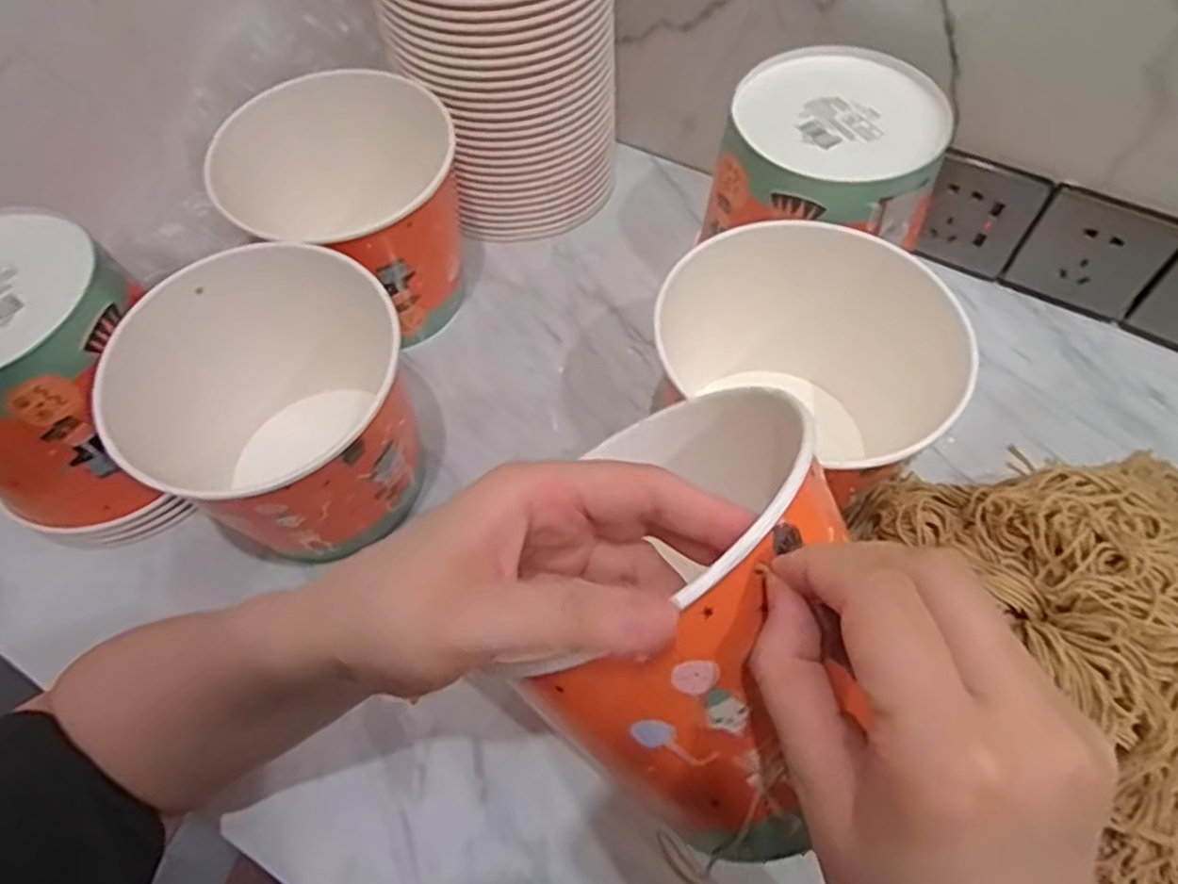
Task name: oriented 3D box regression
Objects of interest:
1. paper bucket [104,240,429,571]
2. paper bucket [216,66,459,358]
[{"bbox_3d":[-0.175,-0.025,0.462,0.160,0.130,0.170,-1,60,2],"label":"paper bucket"},{"bbox_3d":[-0.168,-0.160,0.541,0.155,0.135,0.157,-25,62,-12],"label":"paper bucket"}]

